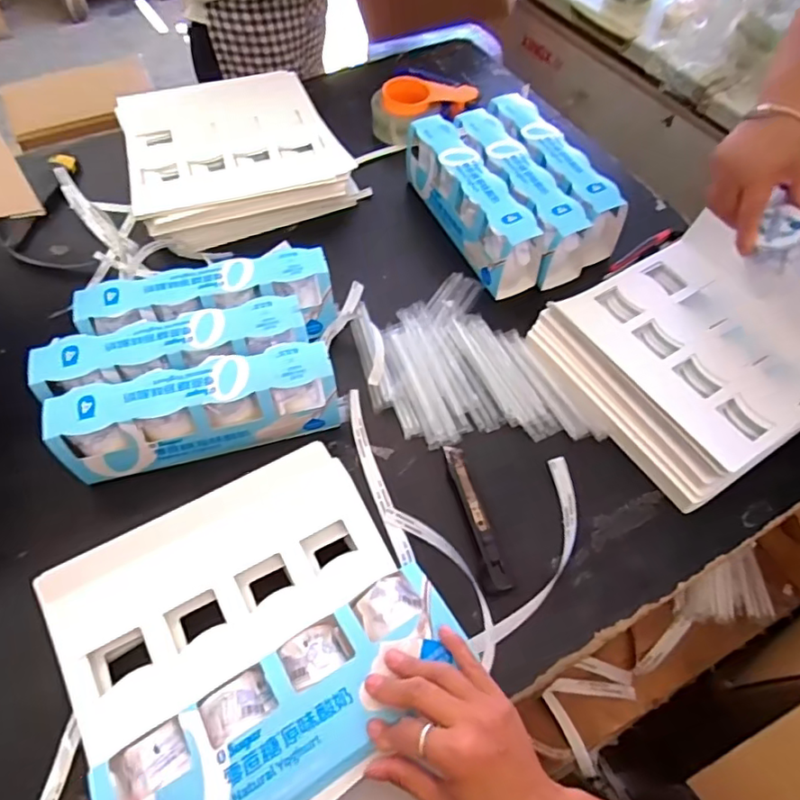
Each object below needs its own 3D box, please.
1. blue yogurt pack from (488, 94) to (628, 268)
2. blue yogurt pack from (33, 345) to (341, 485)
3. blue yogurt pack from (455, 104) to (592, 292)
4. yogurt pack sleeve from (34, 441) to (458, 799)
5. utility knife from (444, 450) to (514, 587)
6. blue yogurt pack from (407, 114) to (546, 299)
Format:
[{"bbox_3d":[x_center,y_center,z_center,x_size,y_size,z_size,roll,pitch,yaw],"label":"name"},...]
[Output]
[{"bbox_3d":[0.208,-0.316,0.796,0.069,0.089,0.272,-21,62,-15],"label":"blue yogurt pack"},{"bbox_3d":[-0.202,0.010,0.584,0.270,0.084,0.064,-13,61,-11],"label":"blue yogurt pack"},{"bbox_3d":[0.162,-0.290,0.777,0.075,0.082,0.270,-21,63,-15],"label":"blue yogurt pack"},{"bbox_3d":[-0.121,0.190,0.461,0.275,0.077,0.264,-28,65,-18],"label":"yogurt pack sleeve"},{"bbox_3d":[0.079,0.117,0.583,0.020,0.006,0.156,-13,61,-11],"label":"utility knife"},{"bbox_3d":[0.098,-0.269,0.773,0.068,0.094,0.265,-21,63,-15],"label":"blue yogurt pack"}]

